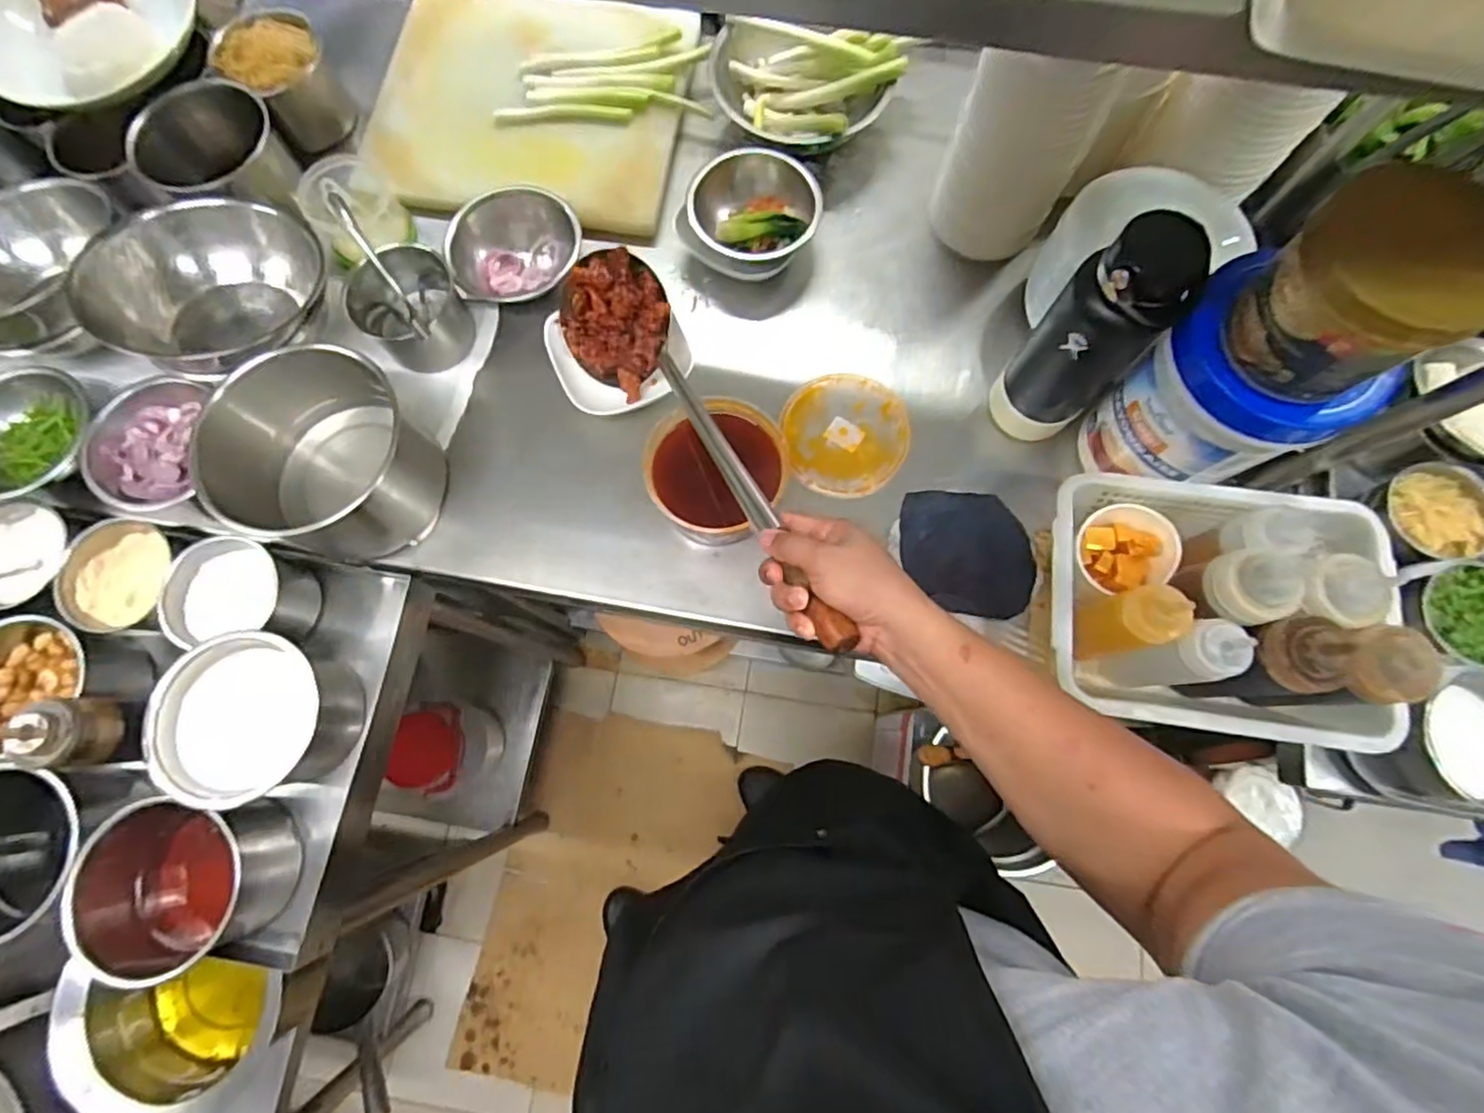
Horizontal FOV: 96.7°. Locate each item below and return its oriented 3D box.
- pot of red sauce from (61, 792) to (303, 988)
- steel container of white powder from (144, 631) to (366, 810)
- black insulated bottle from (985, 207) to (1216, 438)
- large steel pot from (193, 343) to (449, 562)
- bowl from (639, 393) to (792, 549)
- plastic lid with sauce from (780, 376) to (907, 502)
[{"bbox_3d":[-0.524,0.310,0.640,0.140,0.125,0.143,0,76,1],"label":"pot of red sauce"},{"bbox_3d":[-0.479,0.162,0.664,0.151,0.104,0.152,0,76,1],"label":"steel container of white powder"},{"bbox_3d":[0.317,-0.194,0.611,0.077,0.267,0.075,0,76,1],"label":"black insulated bottle"},{"bbox_3d":[-0.414,-0.093,0.669,0.168,0.147,0.163,0,76,1],"label":"large steel pot"},{"bbox_3d":[-0.021,-0.082,0.691,0.133,0.101,0.134,0,76,1],"label":"bowl"},{"bbox_3d":[0.114,-0.135,0.731,0.133,0.018,0.142,0,76,1],"label":"plastic lid with sauce"}]

